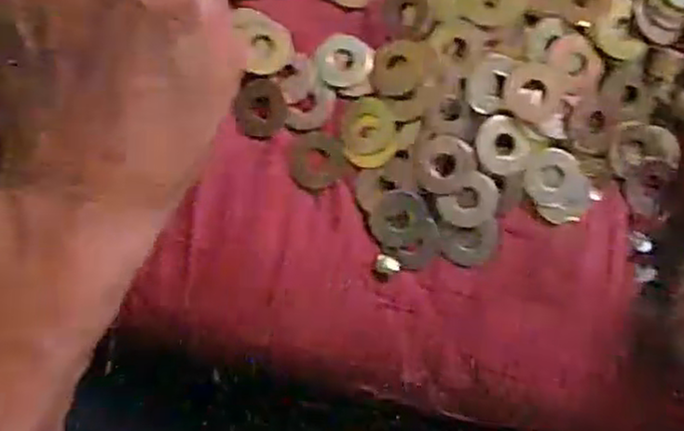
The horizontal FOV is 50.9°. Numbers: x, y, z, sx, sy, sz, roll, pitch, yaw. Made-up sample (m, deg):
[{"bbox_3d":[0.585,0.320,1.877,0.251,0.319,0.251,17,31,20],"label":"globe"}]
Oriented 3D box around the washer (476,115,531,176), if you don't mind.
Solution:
[{"bbox_3d":[0.069,-0.030,0.307,0.022,0.004,0.025,-6,87,-2],"label":"washer"}]

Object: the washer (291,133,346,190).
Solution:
[{"bbox_3d":[-0.010,-0.023,0.313,0.023,0.004,0.023,3,86,-1],"label":"washer"}]

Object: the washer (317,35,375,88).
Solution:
[{"bbox_3d":[0.002,-0.068,0.313,0.024,0.004,0.023,3,86,-1],"label":"washer"}]

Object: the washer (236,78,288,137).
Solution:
[{"bbox_3d":[-0.034,-0.046,0.309,0.021,0.004,0.024,1,94,-12],"label":"washer"}]

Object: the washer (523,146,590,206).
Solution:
[{"bbox_3d":[0.093,-0.016,0.312,0.028,0.004,0.025,-2,96,-3],"label":"washer"}]

